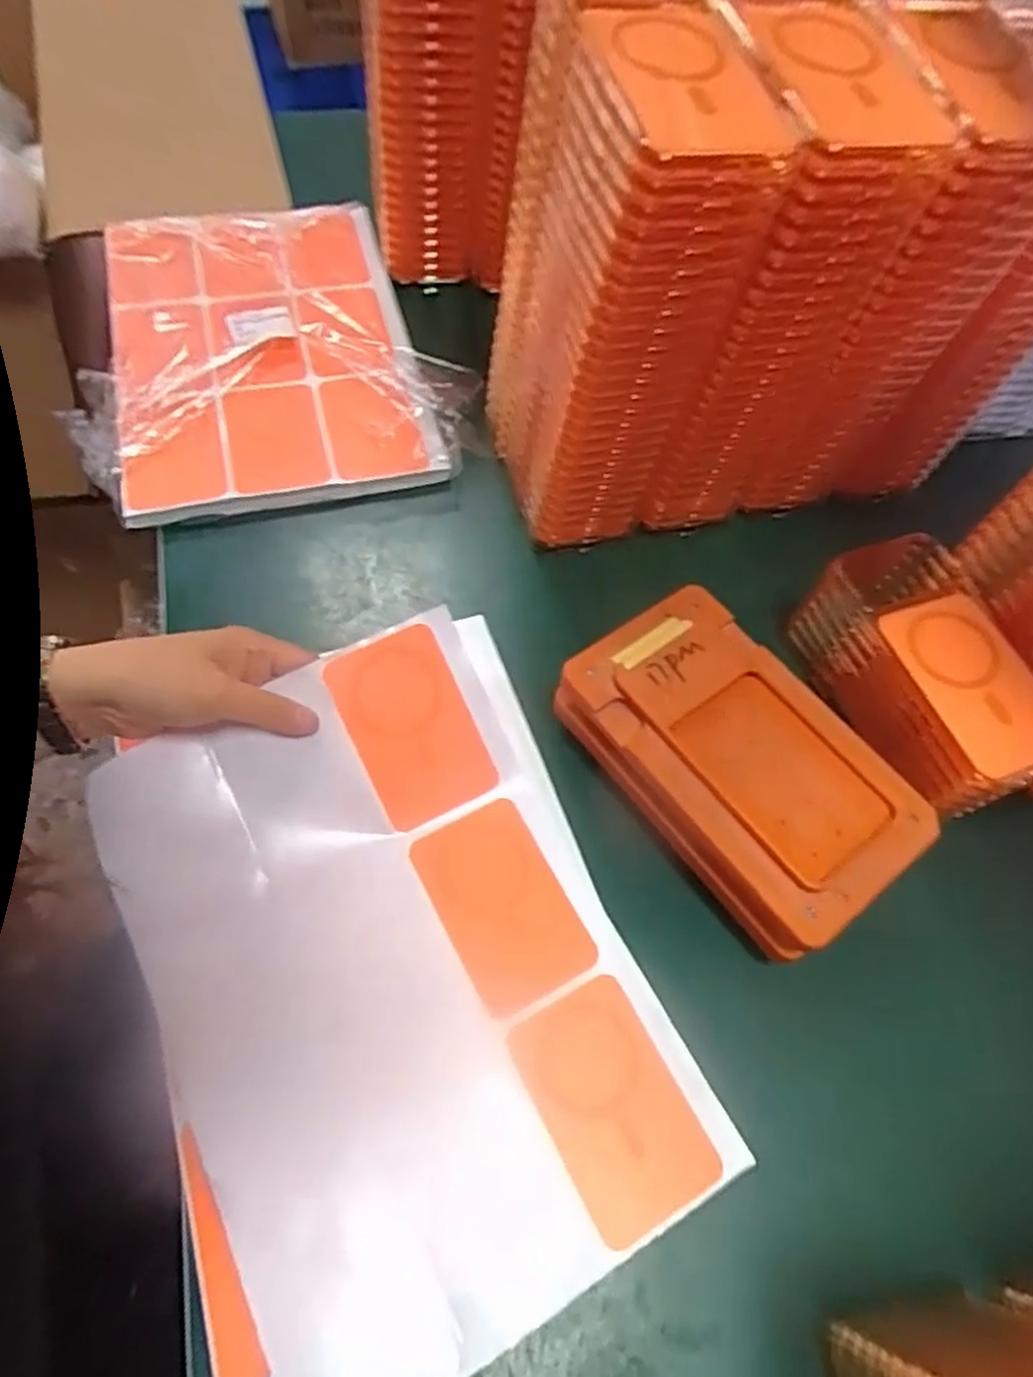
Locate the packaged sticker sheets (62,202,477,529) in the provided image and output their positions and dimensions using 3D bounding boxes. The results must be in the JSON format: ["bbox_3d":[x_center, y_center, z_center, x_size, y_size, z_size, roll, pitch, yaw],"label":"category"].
[{"bbox_3d":[-0.210,-0.285,0.632,0.284,0.030,0.336,-12,62,-10],"label":"packaged sticker sheets"}]

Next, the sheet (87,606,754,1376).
[{"bbox_3d":[-0.065,0.150,0.409,0.248,0.087,0.333,-21,64,-15],"label":"sheet"}]

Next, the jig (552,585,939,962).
[{"bbox_3d":[0.122,0.047,0.448,0.121,0.070,0.203,-35,68,-21],"label":"jig"}]

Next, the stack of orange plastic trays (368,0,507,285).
[{"bbox_3d":[-0.063,-0.492,0.609,0.096,0.268,0.158,0,60,-4],"label":"stack of orange plastic trays"}]

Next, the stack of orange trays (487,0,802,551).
[{"bbox_3d":[0.059,-0.233,0.474,0.090,0.270,0.180,-7,61,-8],"label":"stack of orange trays"}]

